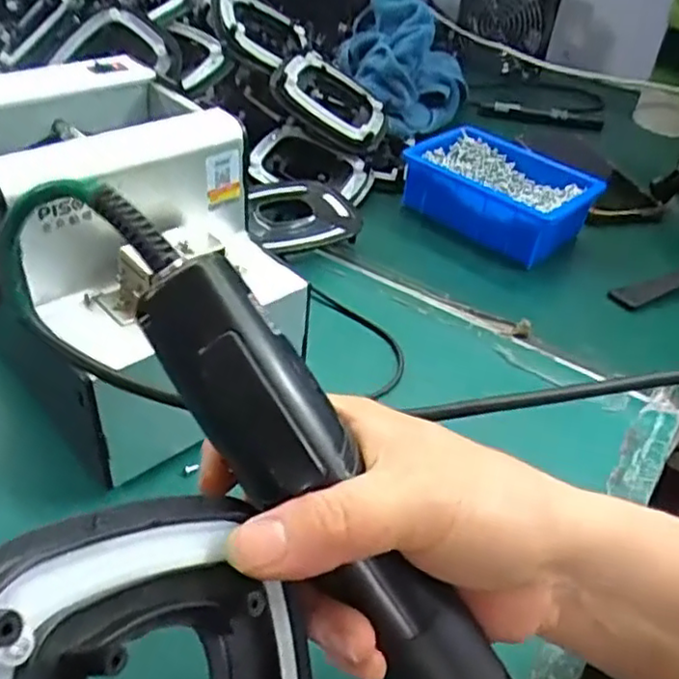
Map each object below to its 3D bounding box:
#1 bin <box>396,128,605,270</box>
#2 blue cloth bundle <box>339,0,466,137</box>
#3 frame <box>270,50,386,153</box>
[{"bbox_3d":[0.135,-0.127,0.578,0.154,0.049,0.100,33,45,27],"label":"bin"},{"bbox_3d":[0.071,-0.299,0.713,0.132,0.117,0.180,11,40,4],"label":"blue cloth bundle"},{"bbox_3d":[-0.009,-0.217,0.619,0.107,0.030,0.079,33,49,-12],"label":"frame"}]

